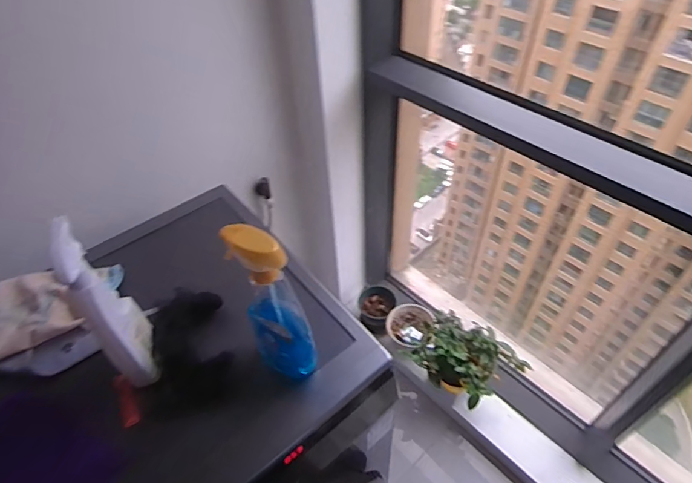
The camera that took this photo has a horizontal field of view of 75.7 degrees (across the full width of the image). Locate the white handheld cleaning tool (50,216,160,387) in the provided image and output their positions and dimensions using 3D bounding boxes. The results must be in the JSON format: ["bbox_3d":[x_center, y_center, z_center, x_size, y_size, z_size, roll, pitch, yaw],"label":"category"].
[{"bbox_3d":[-0.306,0.088,0.567,0.064,0.251,0.076,-34,55,-24],"label":"white handheld cleaning tool"}]

